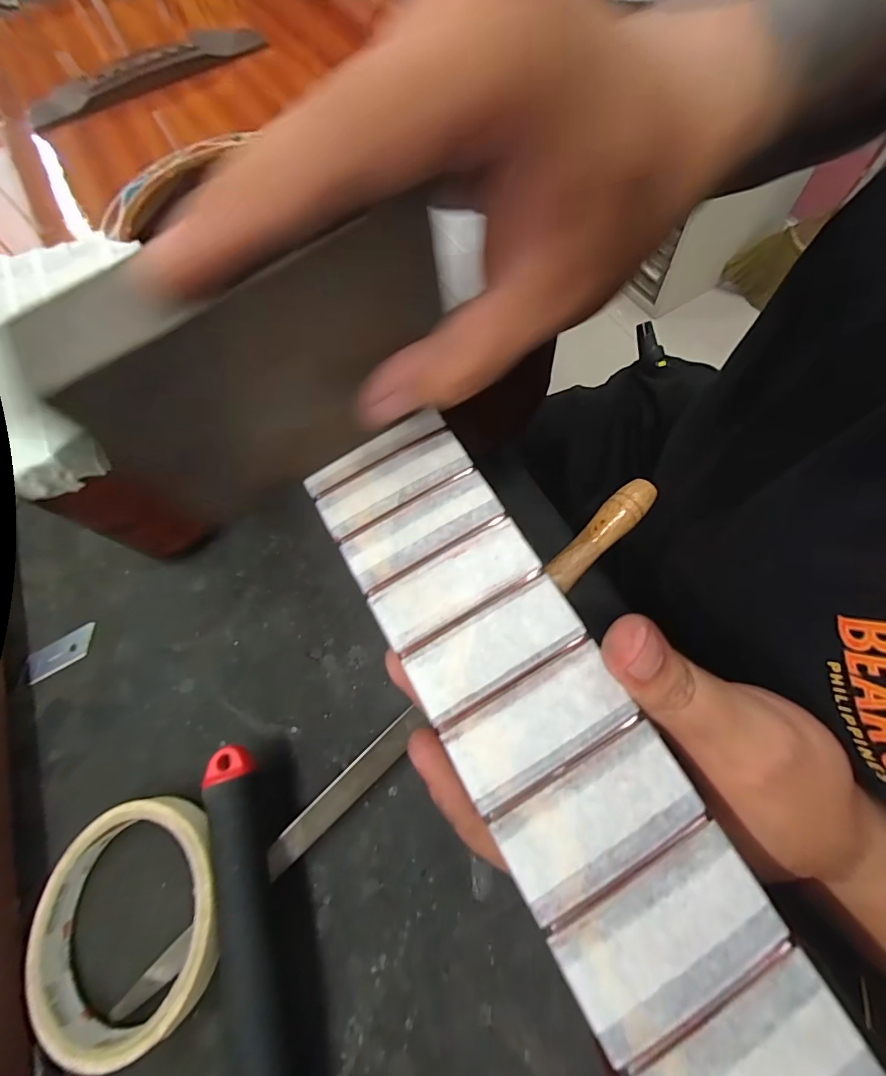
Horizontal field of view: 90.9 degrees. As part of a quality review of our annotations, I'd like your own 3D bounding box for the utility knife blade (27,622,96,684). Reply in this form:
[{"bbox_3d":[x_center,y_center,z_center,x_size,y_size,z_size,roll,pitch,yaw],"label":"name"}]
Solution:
[{"bbox_3d":[-0.224,0.067,0.256,0.042,0.004,0.018,-30,70,-5],"label":"utility knife blade"}]

